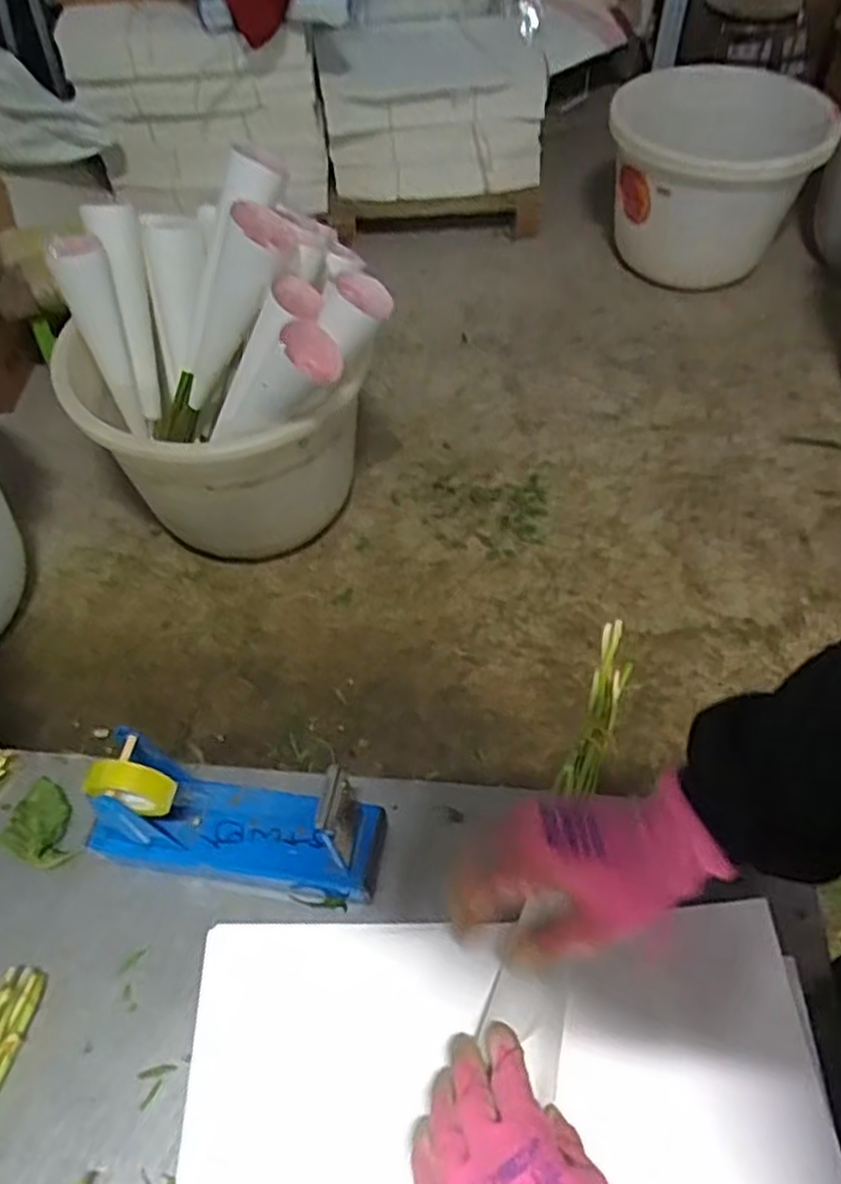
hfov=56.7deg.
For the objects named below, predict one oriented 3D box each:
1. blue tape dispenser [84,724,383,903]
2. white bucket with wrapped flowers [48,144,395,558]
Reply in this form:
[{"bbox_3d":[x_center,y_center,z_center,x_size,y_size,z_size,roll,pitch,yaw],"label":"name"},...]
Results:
[{"bbox_3d":[-0.131,0.145,0.522,0.201,0.116,0.067,7,54,6],"label":"blue tape dispenser"},{"bbox_3d":[-0.395,-0.422,1.532,0.540,0.583,0.587,-23,57,-15],"label":"white bucket with wrapped flowers"}]

